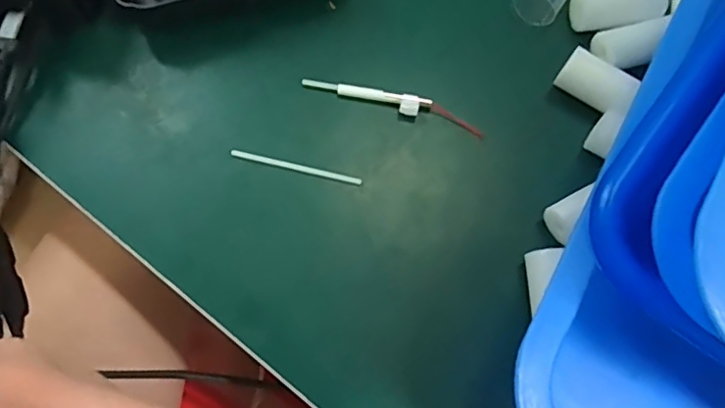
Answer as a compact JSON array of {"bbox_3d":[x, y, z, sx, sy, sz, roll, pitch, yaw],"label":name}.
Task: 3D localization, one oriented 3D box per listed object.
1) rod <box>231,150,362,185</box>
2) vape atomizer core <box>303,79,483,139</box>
[{"bbox_3d":[-0.030,-0.017,0.257,0.059,0.004,0.004,13,75,2],"label":"rod"},{"bbox_3d":[0.015,-0.048,0.265,0.085,0.006,0.009,15,75,3],"label":"vape atomizer core"}]

